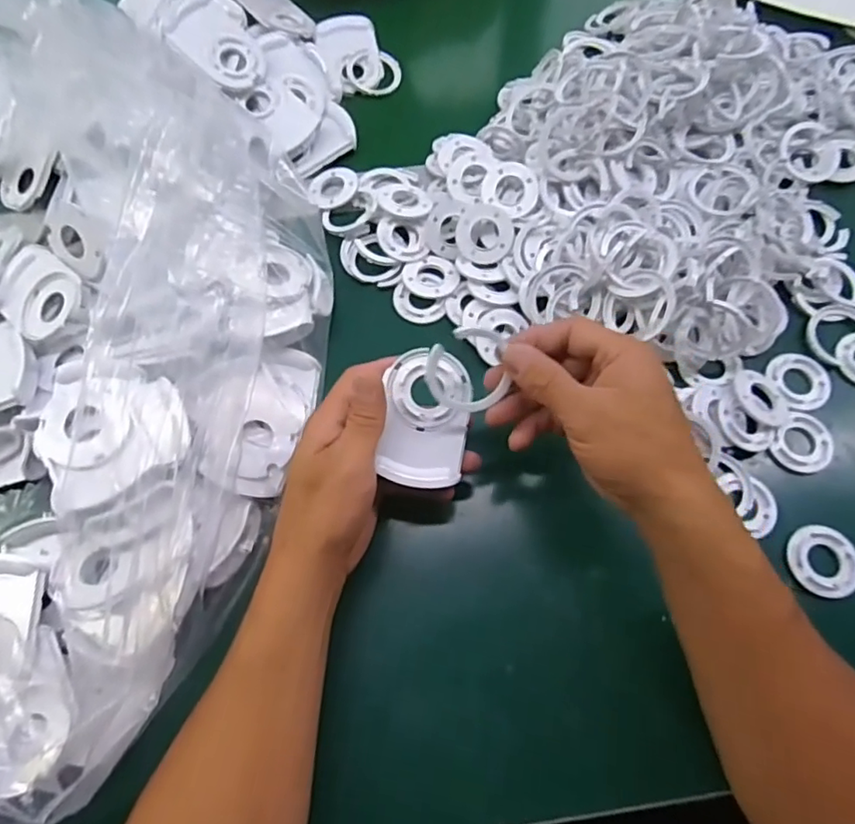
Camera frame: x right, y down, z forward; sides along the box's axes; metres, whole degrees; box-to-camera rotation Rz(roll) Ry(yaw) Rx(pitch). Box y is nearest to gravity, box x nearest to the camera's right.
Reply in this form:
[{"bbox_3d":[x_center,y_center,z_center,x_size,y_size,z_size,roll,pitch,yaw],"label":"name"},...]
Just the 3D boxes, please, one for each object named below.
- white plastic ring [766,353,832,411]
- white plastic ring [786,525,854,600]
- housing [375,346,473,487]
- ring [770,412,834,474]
[{"bbox_3d":[0.272,-0.023,0.420,0.041,0.007,0.044,0,67,1],"label":"white plastic ring"},{"bbox_3d":[0.255,0.096,0.373,0.041,0.007,0.045,-4,62,7],"label":"white plastic ring"},{"bbox_3d":[0.000,0.004,0.362,0.050,0.013,0.083,7,83,-3],"label":"housing"},{"bbox_3d":[0.262,0.021,0.402,0.037,0.008,0.044,41,73,16],"label":"ring"}]

